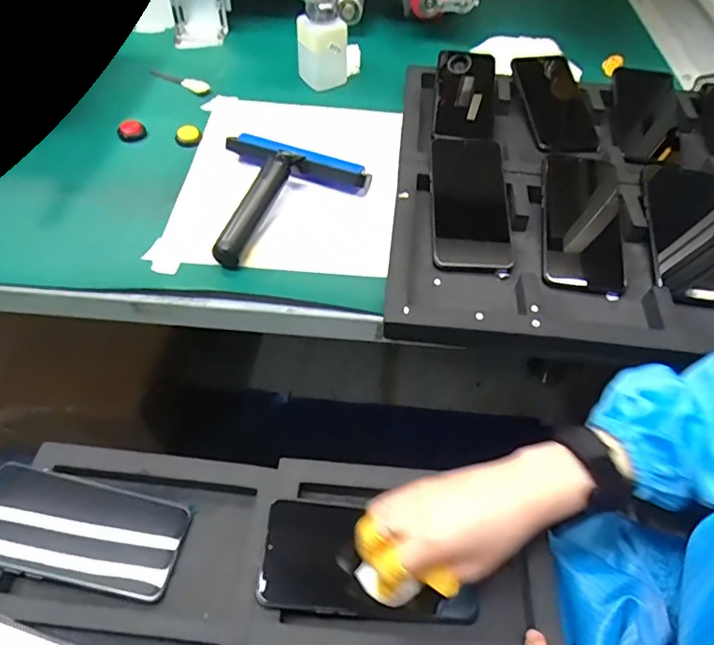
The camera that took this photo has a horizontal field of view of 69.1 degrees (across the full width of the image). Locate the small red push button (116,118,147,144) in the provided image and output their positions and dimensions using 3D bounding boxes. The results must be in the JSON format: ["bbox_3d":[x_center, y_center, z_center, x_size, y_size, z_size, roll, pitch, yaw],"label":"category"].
[{"bbox_3d":[-0.273,-0.233,0.629,0.028,0.012,0.029,21,55,12],"label":"small red push button"}]

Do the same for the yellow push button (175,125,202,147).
[{"bbox_3d":[-0.203,-0.223,0.624,0.030,0.012,0.035,-10,54,-11],"label":"yellow push button"}]

